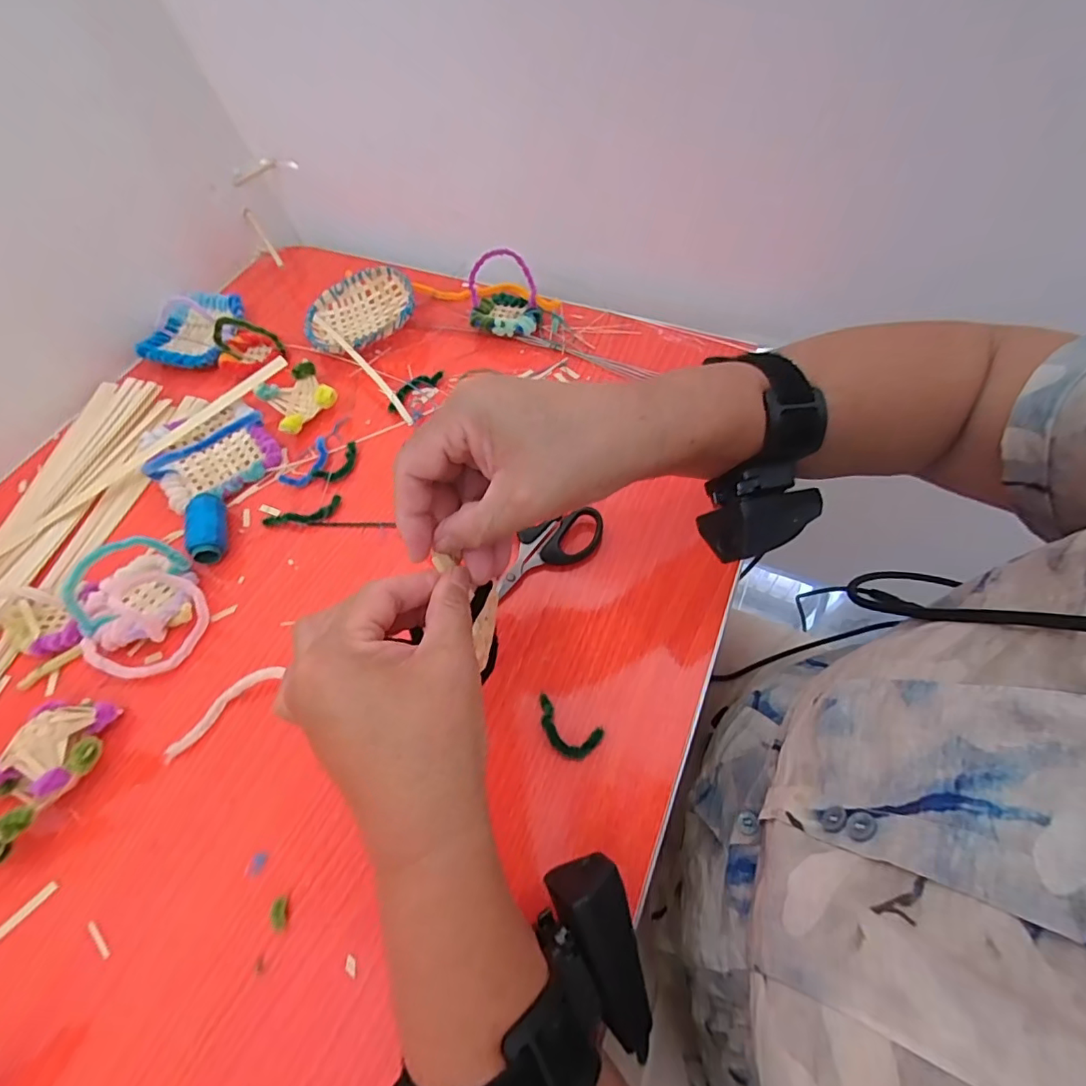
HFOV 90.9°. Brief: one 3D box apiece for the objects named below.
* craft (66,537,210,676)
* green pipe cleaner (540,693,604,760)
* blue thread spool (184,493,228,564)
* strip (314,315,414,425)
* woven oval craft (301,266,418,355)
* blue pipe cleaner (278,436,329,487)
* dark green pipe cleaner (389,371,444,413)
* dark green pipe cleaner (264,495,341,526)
[{"bbox_3d":[-0.277,0.038,0.354,0.074,0.057,0.090,-30,63,-14],"label":"craft"},{"bbox_3d":[0.012,0.112,0.320,0.043,0.006,0.024,26,64,17],"label":"green pipe cleaner"},{"bbox_3d":[-0.251,-0.010,0.403,0.025,0.023,0.054,-9,60,-2],"label":"blue thread spool"},{"bbox_3d":[-0.169,-0.167,0.489,0.011,0.029,0.170,-36,64,-16],"label":"strip"},{"bbox_3d":[-0.178,-0.224,0.522,0.105,0.031,0.108,-18,60,-7],"label":"woven oval craft"},{"bbox_3d":[-0.190,-0.066,0.439,0.025,0.008,0.052,22,63,15],"label":"blue pipe cleaner"},{"bbox_3d":[-0.117,-0.138,0.477,0.018,0.009,0.061,33,67,20],"label":"dark green pipe cleaner"},{"bbox_3d":[-0.187,-0.021,0.414,0.060,0.006,0.019,-16,60,-6],"label":"dark green pipe cleaner"}]

